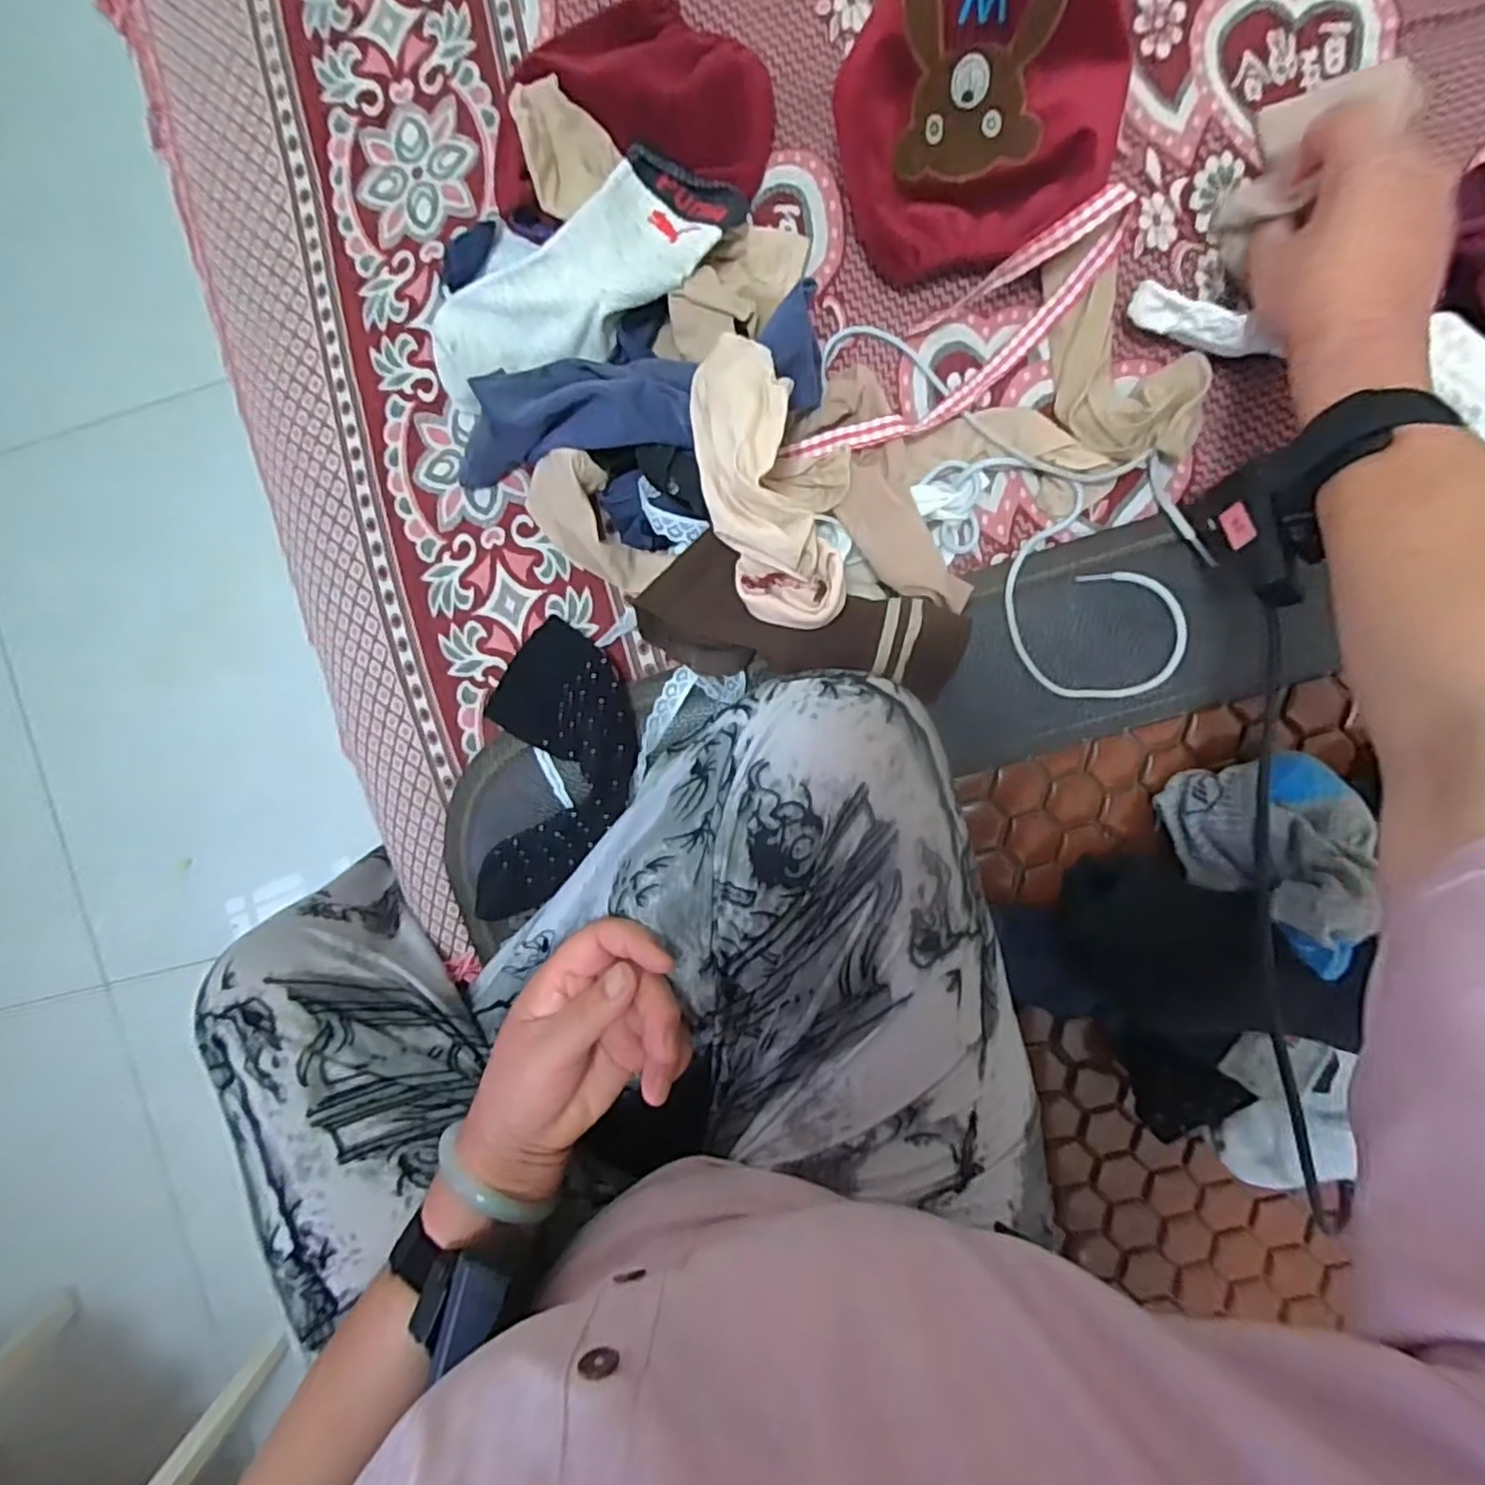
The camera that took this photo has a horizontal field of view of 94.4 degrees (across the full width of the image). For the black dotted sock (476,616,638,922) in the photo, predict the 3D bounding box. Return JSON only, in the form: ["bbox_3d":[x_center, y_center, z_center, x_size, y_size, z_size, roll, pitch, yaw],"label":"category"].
[{"bbox_3d":[-0.116,0.021,0.429,0.098,0.054,0.185,3,95,5],"label":"black dotted sock"}]

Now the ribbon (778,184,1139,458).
[{"bbox_3d":[0.119,-0.225,0.394,0.219,0.054,0.051,-40,90,7],"label":"ribbon"}]

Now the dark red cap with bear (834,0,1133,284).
[{"bbox_3d":[0.130,-0.332,0.378,0.152,0.074,0.126,-7,94,5],"label":"dark red cap with bear"}]

